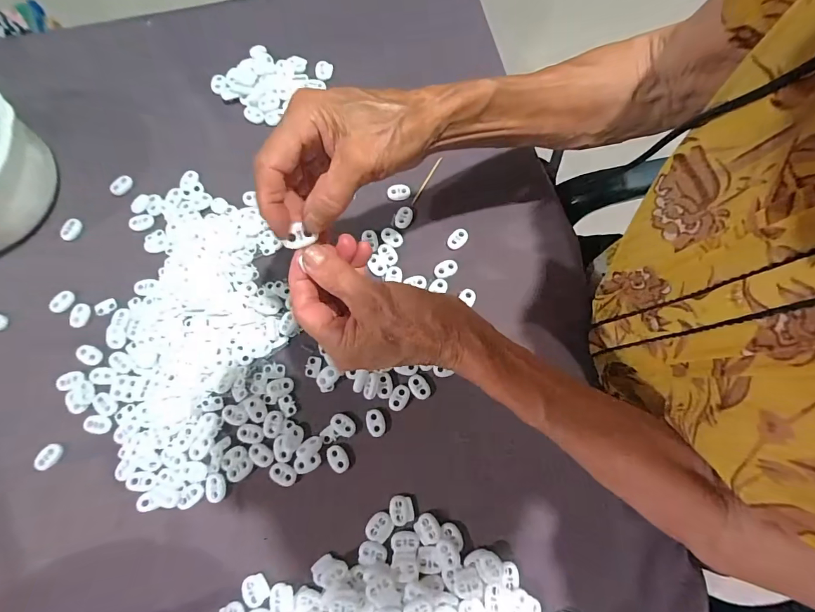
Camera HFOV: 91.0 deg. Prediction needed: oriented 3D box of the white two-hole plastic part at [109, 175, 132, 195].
[{"bbox_3d":[-0.283,-0.120,0.394,0.015,0.004,0.022,40,78,8],"label":"white two-hole plastic part"}]

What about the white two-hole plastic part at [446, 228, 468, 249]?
[{"bbox_3d":[0.049,-0.065,0.387,0.015,0.004,0.023,43,78,9],"label":"white two-hole plastic part"}]

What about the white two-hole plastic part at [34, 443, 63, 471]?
[{"bbox_3d":[-0.299,0.125,0.333,0.015,0.004,0.022,29,76,6],"label":"white two-hole plastic part"}]

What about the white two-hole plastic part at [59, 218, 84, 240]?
[{"bbox_3d":[-0.321,-0.073,0.382,0.014,0.004,0.022,13,75,2],"label":"white two-hole plastic part"}]

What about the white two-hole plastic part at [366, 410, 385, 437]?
[{"bbox_3d":[-0.027,0.100,0.343,0.015,0.004,0.022,-15,76,-5],"label":"white two-hole plastic part"}]

